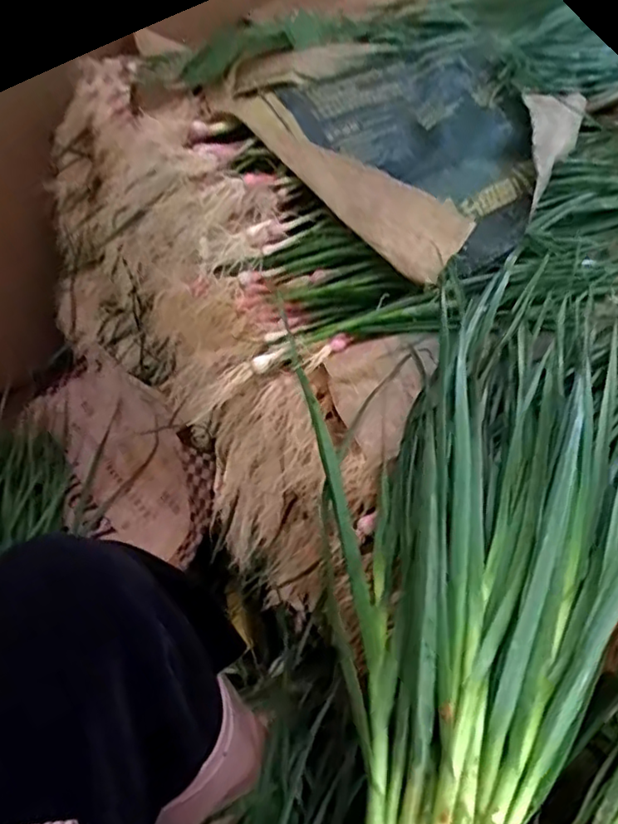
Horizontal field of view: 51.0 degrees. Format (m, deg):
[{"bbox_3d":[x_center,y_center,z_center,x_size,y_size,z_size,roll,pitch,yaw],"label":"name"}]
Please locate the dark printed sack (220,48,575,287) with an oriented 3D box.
[{"bbox_3d":[0.121,-0.322,0.708,0.332,0.055,0.343,40,70,11],"label":"dark printed sack"}]

